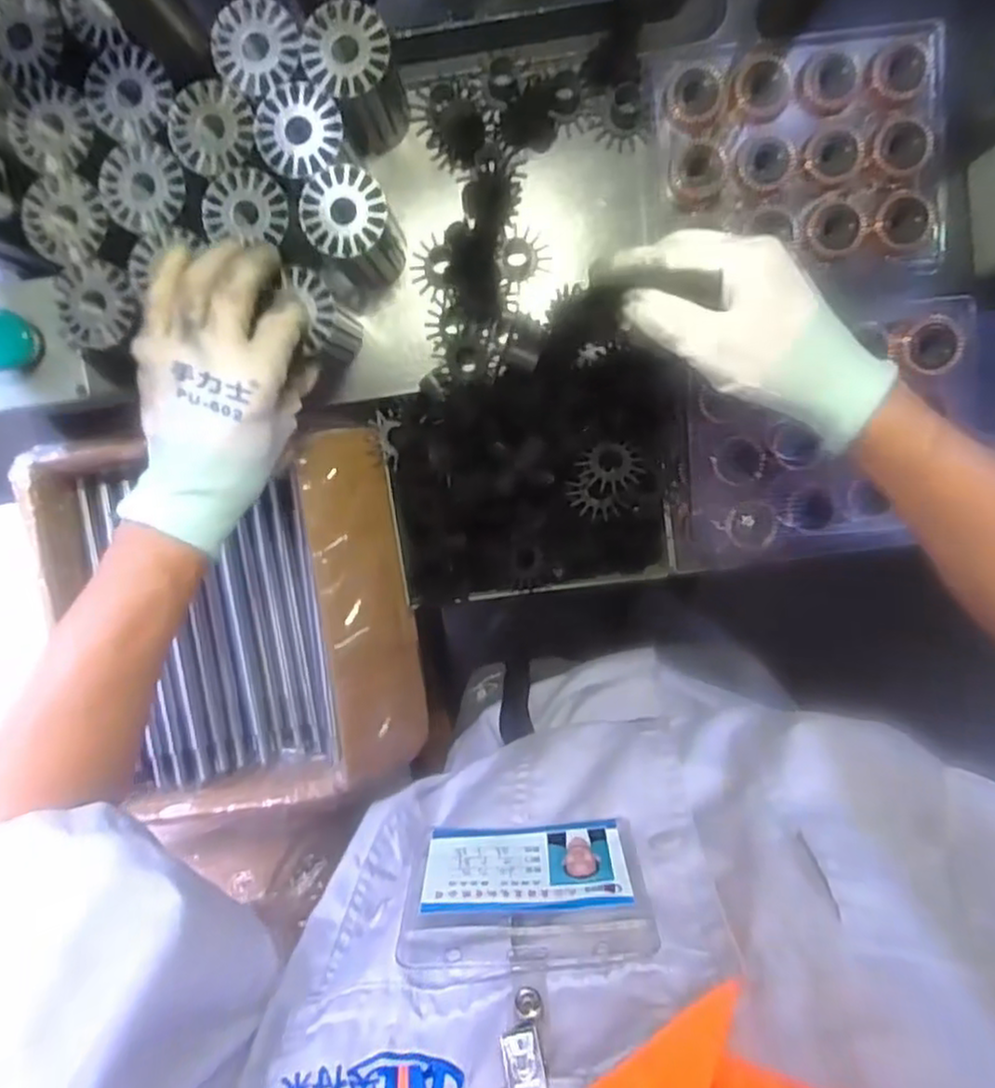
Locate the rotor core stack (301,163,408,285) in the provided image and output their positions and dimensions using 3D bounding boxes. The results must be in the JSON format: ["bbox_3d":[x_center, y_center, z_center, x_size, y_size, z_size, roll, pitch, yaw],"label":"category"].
[{"bbox_3d":[-0.092,-0.208,0.477,0.051,0.082,0.057,-29,95,5],"label":"rotor core stack"}]

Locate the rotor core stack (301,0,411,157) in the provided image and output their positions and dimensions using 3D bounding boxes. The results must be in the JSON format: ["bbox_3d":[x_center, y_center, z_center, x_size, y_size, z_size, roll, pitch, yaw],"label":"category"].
[{"bbox_3d":[-0.089,-0.300,0.464,0.049,0.078,0.056,-32,95,6],"label":"rotor core stack"}]

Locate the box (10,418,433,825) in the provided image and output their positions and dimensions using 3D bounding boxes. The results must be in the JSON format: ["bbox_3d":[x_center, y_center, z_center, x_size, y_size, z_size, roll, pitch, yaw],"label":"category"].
[{"bbox_3d":[-0.206,0.065,0.578,0.266,0.074,0.298,-8,97,3],"label":"box"}]

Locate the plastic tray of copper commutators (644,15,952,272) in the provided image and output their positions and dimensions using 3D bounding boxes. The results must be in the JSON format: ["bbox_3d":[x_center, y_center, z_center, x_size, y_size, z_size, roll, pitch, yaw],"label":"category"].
[{"bbox_3d":[0.204,-0.263,0.486,0.196,0.039,0.149,-1,97,2],"label":"plastic tray of copper commutators"}]

